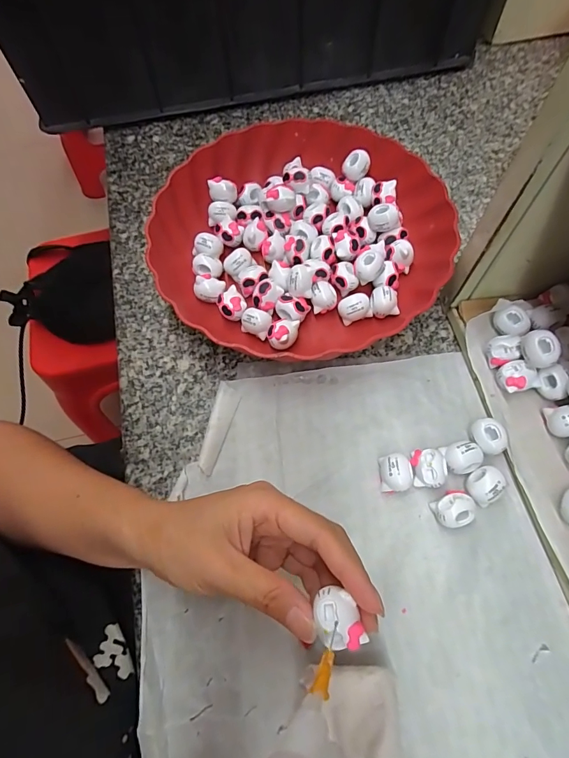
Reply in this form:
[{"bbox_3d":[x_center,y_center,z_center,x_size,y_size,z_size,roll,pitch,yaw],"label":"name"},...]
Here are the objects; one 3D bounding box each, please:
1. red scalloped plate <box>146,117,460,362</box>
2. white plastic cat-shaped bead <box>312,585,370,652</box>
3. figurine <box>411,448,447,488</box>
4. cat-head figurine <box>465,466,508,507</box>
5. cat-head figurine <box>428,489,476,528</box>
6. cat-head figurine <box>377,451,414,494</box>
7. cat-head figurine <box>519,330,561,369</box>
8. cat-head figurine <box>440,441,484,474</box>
[{"bbox_3d":[0.014,-0.123,0.350,0.242,0.050,0.222,-1,66,2],"label":"red scalloped plate"},{"bbox_3d":[0.024,0.109,0.181,0.019,0.008,0.024,-13,66,-5],"label":"white plastic cat-shaped bead"},{"bbox_3d":[0.099,0.061,0.277,0.022,0.017,0.026,-10,66,-2],"label":"figurine"},{"bbox_3d":[0.136,0.071,0.271,0.027,0.019,0.022,-23,67,-8],"label":"cat-head figurine"},{"bbox_3d":[0.112,0.086,0.265,0.027,0.019,0.021,-26,67,-9],"label":"cat-head figurine"},{"bbox_3d":[0.077,0.065,0.276,0.023,0.018,0.025,3,66,4],"label":"cat-head figurine"},{"bbox_3d":[0.175,-0.020,0.278,0.015,0.022,0.025,-13,66,-3],"label":"cat-head figurine"},{"bbox_3d":[0.122,0.055,0.279,0.023,0.018,0.020,-9,66,-2],"label":"cat-head figurine"}]

